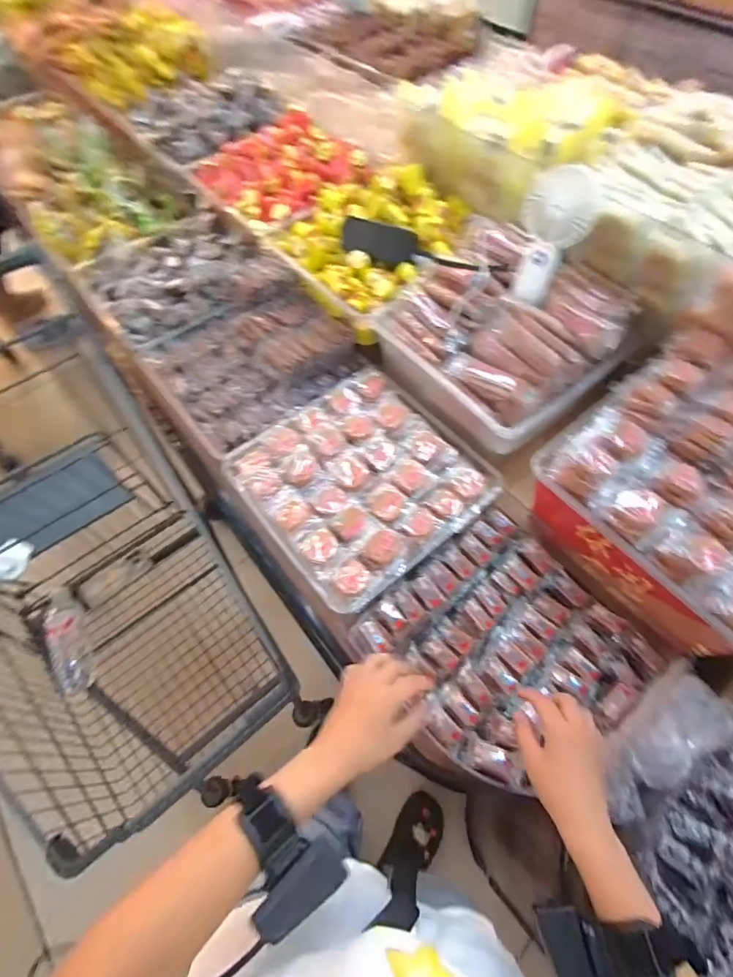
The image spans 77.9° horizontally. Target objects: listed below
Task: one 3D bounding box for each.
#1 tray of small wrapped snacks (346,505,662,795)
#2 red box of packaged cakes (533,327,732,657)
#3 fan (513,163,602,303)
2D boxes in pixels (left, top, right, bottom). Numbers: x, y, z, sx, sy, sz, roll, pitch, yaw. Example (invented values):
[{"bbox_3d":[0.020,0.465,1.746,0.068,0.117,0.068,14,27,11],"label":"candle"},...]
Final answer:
[{"bbox_3d":[0.171,0.192,0.561,0.278,0.040,0.272,-34,65,-17],"label":"tray of small wrapped snacks"},{"bbox_3d":[0.407,0.004,0.567,0.326,0.183,0.292,-34,65,-17],"label":"red box of packaged cakes"},{"bbox_3d":[0.247,-0.341,0.613,0.089,0.153,0.066,22,63,12],"label":"fan"}]

